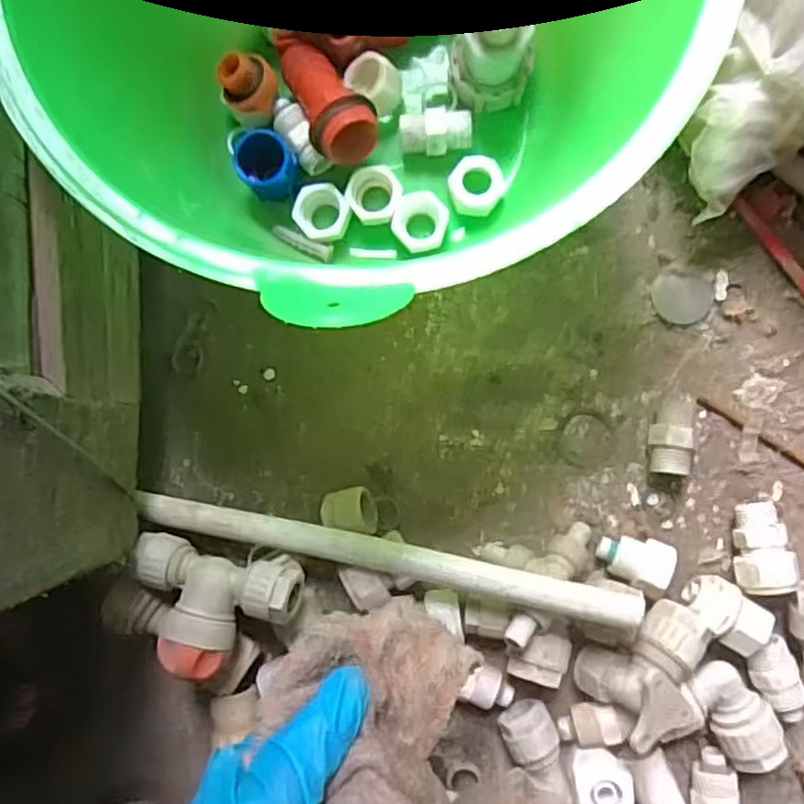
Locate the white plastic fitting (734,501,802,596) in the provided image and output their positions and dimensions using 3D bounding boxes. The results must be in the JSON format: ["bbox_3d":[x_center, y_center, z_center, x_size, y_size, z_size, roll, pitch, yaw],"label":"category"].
[{"bbox_3d":[0.191,0.078,0.381,0.027,0.031,0.046,-10,88,4],"label":"white plastic fitting"}]

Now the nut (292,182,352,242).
[{"bbox_3d":[-0.045,-0.107,0.404,0.030,0.021,0.031,15,90,4],"label":"nut"}]

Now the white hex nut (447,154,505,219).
[{"bbox_3d":[0.042,-0.120,0.398,0.029,0.018,0.031,12,89,4],"label":"white hex nut"}]

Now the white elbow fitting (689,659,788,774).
[{"bbox_3d":[0.176,0.164,0.375,0.031,0.027,0.056,-29,87,3],"label":"white elbow fitting"}]

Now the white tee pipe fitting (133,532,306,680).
[{"bbox_3d":[-0.099,0.106,0.364,0.092,0.039,0.061,10,88,1],"label":"white tee pipe fitting"}]

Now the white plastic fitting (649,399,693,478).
[{"bbox_3d":[0.147,0.019,0.386,0.023,0.025,0.041,5,89,4],"label":"white plastic fitting"}]

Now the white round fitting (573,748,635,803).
[{"bbox_3d":[0.104,0.199,0.366,0.028,0.021,0.027,0,88,4],"label":"white round fitting"}]

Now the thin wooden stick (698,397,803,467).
[{"bbox_3d":[0.215,0.028,0.392,0.111,0.005,0.006,32,91,4],"label":"thin wooden stick"}]

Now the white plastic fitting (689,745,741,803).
[{"bbox_3d":[0.168,0.215,0.383,0.023,0.020,0.053,-3,88,4],"label":"white plastic fitting"}]

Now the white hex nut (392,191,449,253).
[{"bbox_3d":[0.010,-0.101,0.398,0.028,0.015,0.032,16,90,4],"label":"white hex nut"}]

